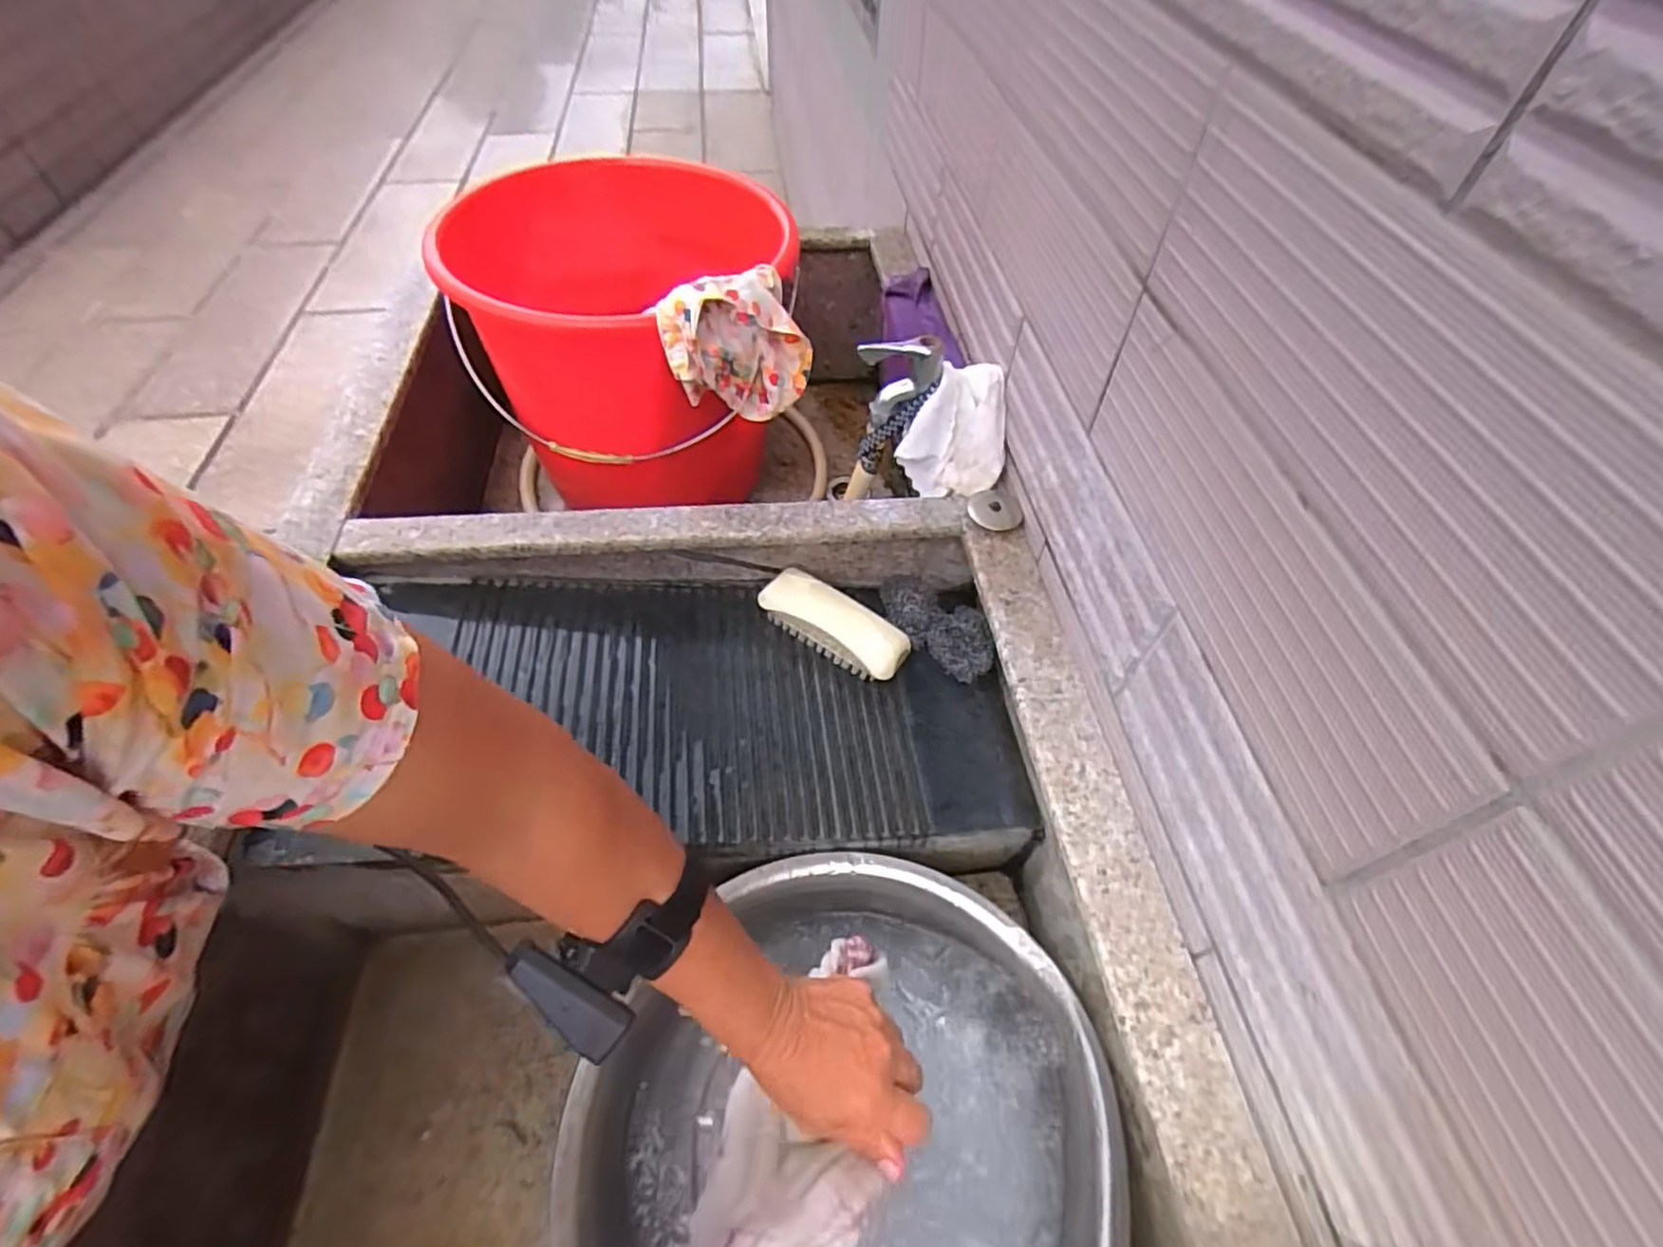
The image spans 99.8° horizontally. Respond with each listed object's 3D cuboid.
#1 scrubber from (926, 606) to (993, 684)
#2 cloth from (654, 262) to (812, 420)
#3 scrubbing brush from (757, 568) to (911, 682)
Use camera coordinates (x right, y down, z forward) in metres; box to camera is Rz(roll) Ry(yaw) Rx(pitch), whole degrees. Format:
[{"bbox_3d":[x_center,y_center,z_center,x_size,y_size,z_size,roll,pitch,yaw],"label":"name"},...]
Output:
[{"bbox_3d":[0.116,0.019,0.622,0.053,0.024,0.057,1,54,-1],"label":"scrubber"},{"bbox_3d":[-0.085,-0.244,0.622,0.129,0.115,0.068,-38,63,-25],"label":"cloth"},{"bbox_3d":[0.003,0.000,0.604,0.130,0.041,0.052,27,57,17],"label":"scrubbing brush"}]

